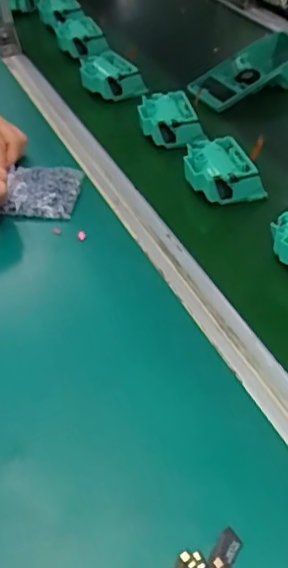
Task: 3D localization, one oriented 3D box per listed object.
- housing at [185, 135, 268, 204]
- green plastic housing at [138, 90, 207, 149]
[{"bbox_3d":[0.086,-0.126,0.651,0.077,0.047,0.078,-12,44,-11],"label":"housing"},{"bbox_3d":[0.033,-0.210,0.739,0.073,0.033,0.082,-10,43,-8],"label":"green plastic housing"}]

